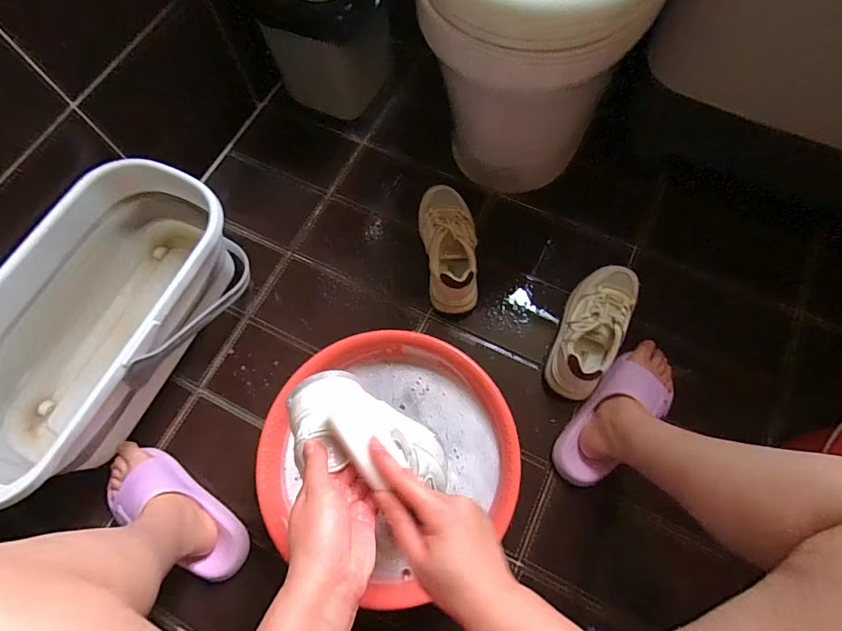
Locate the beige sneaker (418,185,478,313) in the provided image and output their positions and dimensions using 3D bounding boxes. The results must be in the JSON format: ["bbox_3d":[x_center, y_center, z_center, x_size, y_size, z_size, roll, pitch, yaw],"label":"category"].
[{"bbox_3d":[0.052,-0.127,0.796,0.090,0.113,0.248,-7,70,-3],"label":"beige sneaker"}]

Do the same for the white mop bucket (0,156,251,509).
[{"bbox_3d":[-0.500,0.027,0.698,0.254,0.198,0.512,26,71,9],"label":"white mop bucket"}]

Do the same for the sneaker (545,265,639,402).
[{"bbox_3d":[0.290,0.020,0.737,0.090,0.103,0.244,23,71,8],"label":"sneaker"}]

